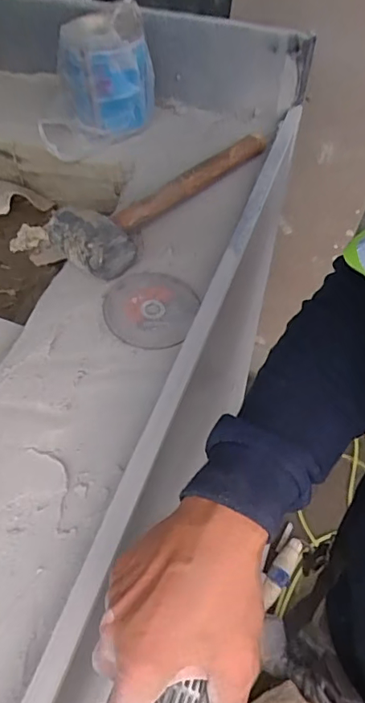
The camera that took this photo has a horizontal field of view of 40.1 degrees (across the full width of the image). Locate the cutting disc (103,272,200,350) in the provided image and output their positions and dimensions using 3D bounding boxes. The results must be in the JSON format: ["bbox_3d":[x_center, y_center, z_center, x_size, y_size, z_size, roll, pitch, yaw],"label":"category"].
[{"bbox_3d":[-0.036,-0.047,0.544,0.098,0.007,0.105,2,53,-3],"label":"cutting disc"}]

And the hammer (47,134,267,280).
[{"bbox_3d":[-0.016,-0.209,0.628,0.091,0.062,0.343,32,60,21],"label":"hammer"}]

